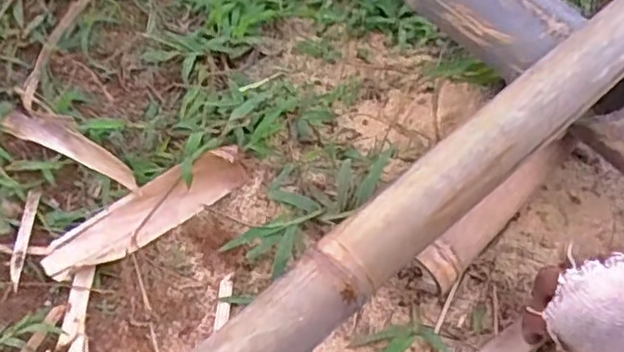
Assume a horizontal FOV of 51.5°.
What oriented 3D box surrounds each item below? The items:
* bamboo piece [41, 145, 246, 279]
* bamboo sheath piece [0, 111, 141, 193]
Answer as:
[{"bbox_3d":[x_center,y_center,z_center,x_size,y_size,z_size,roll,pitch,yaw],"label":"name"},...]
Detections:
[{"bbox_3d":[-0.178,0.036,0.684,0.229,0.034,0.053,-25,57,-14],"label":"bamboo piece"},{"bbox_3d":[-0.269,-0.033,0.731,0.196,0.038,0.034,22,59,18],"label":"bamboo sheath piece"}]

